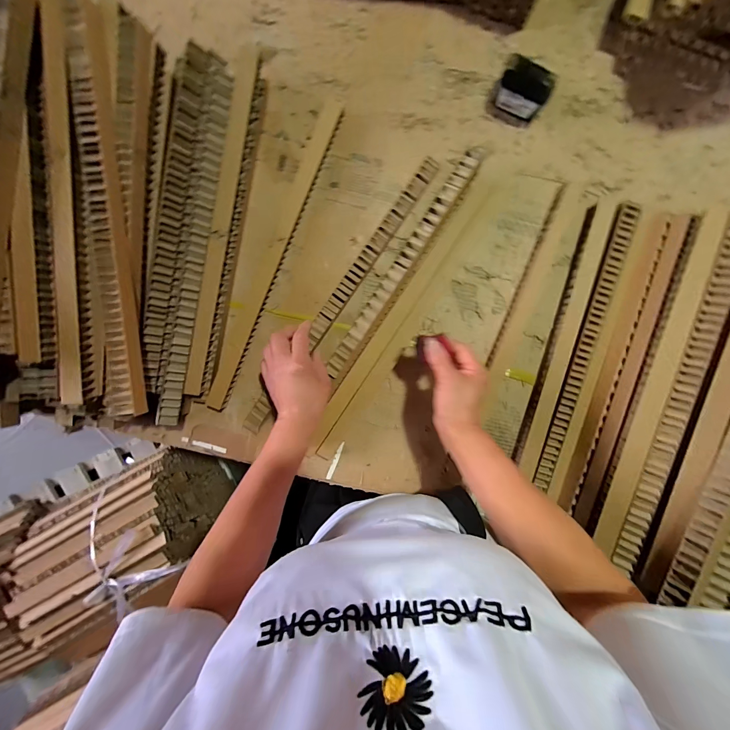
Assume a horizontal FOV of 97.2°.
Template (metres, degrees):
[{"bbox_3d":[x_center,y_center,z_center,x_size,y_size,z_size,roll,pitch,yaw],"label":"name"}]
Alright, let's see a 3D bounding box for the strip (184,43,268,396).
[{"bbox_3d":[-0.207,-0.208,0.484,0.035,0.054,0.502,11,93,0],"label":"strip"}]

